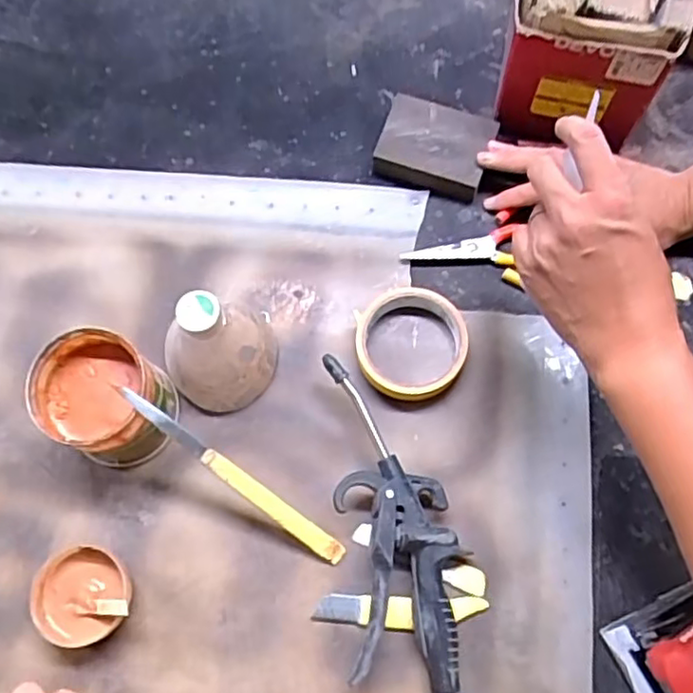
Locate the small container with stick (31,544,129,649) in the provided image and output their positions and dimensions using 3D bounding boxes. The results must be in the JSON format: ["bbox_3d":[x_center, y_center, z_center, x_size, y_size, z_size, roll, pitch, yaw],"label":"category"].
[{"bbox_3d":[-0.196,0.185,0.499,0.069,0.028,0.066,0,74,1],"label":"small container with stick"}]

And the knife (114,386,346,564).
[{"bbox_3d":[-0.081,0.096,0.491,0.204,0.009,0.018,41,77,-14],"label":"knife"}]

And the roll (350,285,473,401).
[{"bbox_3d":[0.052,-0.002,0.549,0.088,0.030,0.088,0,74,1],"label":"roll"}]

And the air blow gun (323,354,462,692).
[{"bbox_3d":[0.041,0.165,0.496,0.088,0.039,0.322,-5,74,-1],"label":"air blow gun"}]

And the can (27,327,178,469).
[{"bbox_3d":[-0.184,0.042,0.521,0.084,0.088,0.092,0,74,1],"label":"can"}]

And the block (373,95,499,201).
[{"bbox_3d":[0.081,-0.185,0.614,0.096,0.033,0.078,19,75,6],"label":"block"}]

